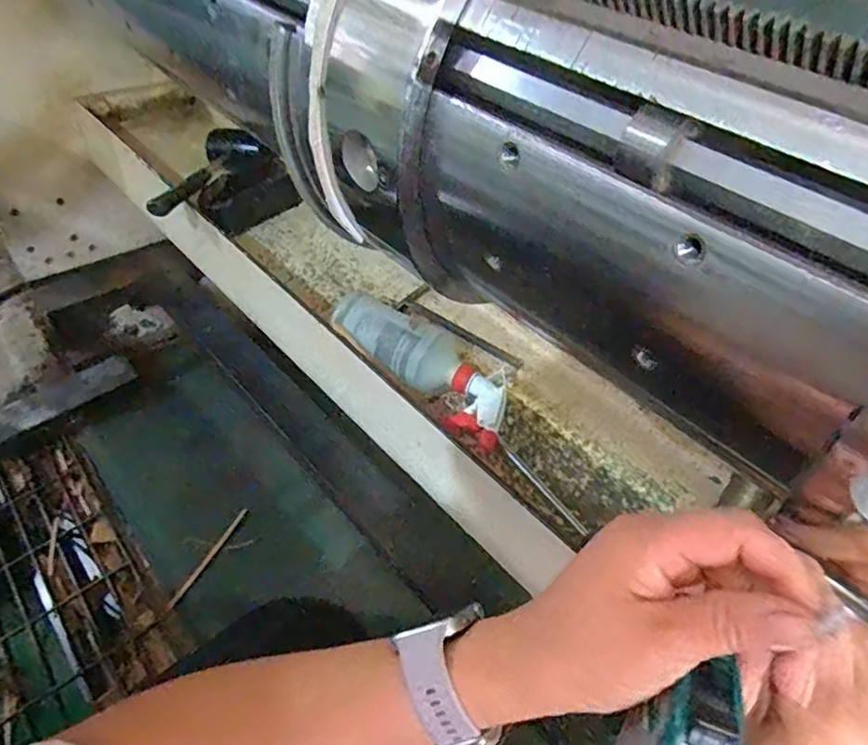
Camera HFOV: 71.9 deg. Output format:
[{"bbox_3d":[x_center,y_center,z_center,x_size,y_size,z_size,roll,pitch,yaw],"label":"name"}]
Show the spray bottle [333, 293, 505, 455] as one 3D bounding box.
[{"bbox_3d":[-0.013,-0.012,0.637,0.226,0.072,0.076,31,49,24],"label":"spray bottle"}]

